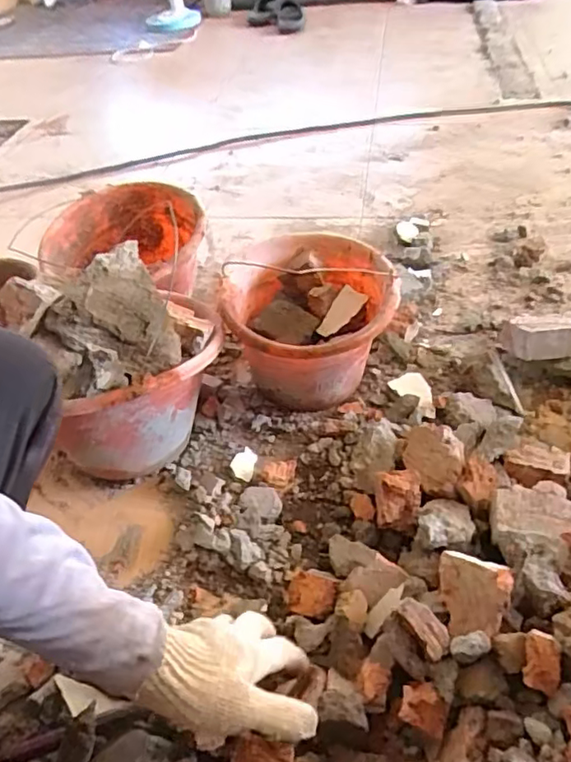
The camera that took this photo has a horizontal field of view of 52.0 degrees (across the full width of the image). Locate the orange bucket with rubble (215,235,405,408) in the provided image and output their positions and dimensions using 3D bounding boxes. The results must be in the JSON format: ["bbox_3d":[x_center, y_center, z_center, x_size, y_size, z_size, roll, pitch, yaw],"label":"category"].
[{"bbox_3d":[0.036,-0.063,0.793,0.212,0.163,0.232,-3,44,3],"label":"orange bucket with rubble"}]

